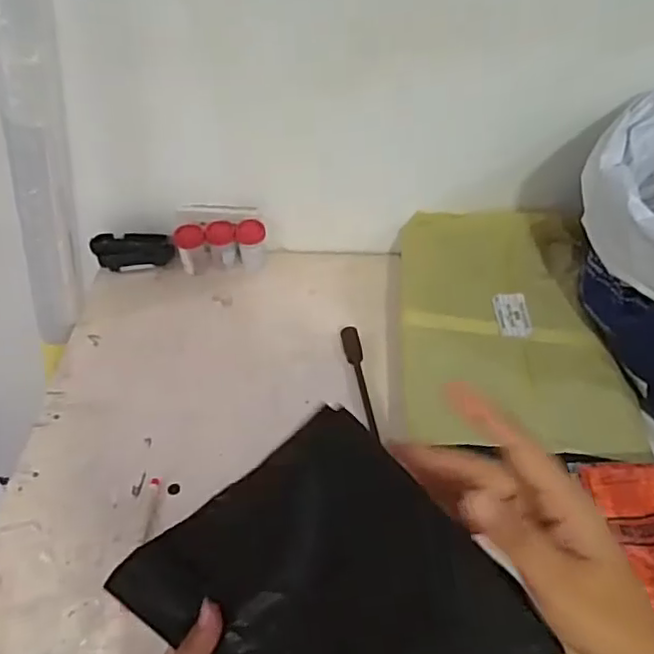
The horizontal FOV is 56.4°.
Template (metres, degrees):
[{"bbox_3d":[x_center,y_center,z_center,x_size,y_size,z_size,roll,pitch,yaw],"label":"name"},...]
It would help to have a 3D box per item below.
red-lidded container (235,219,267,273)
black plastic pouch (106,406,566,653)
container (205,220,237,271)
[{"bbox_3d":[-0.111,-0.124,0.916,0.041,0.072,0.034,-22,52,-18],"label":"red-lidded container"},{"bbox_3d":[0.008,0.156,0.328,0.193,0.168,0.013,45,18,-10],"label":"black plastic pouch"},{"bbox_3d":[-0.158,-0.123,0.918,0.044,0.069,0.040,-7,49,-6],"label":"container"}]

